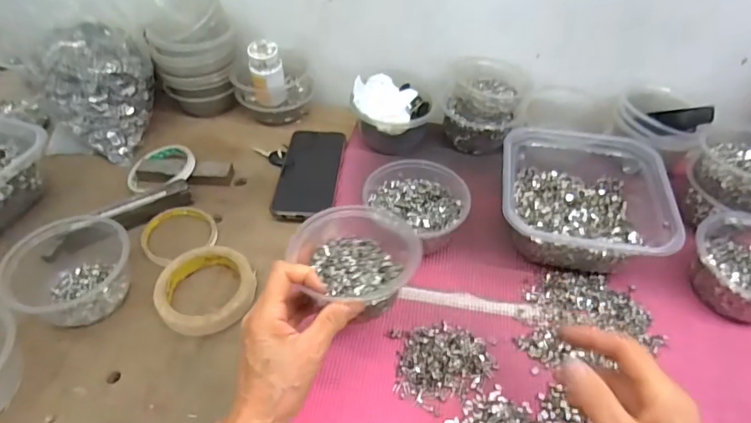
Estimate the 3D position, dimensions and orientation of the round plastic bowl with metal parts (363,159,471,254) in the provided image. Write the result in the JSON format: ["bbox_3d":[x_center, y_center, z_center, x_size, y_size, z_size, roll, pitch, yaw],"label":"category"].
[{"bbox_3d":[0.046,-0.003,0.542,0.114,0.059,0.108,29,53,26],"label":"round plastic bowl with metal parts"}]

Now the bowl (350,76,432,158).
[{"bbox_3d":[0.022,-0.128,0.649,0.101,0.075,0.087,3,46,5],"label":"bowl"}]

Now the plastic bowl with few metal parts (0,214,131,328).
[{"bbox_3d":[-0.318,0.055,0.492,0.118,0.061,0.110,1,46,-1],"label":"plastic bowl with few metal parts"}]

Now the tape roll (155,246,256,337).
[{"bbox_3d":[-0.174,0.079,0.499,0.099,0.020,0.101,1,46,-1],"label":"tape roll"}]

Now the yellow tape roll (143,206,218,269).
[{"bbox_3d":[-0.234,0.025,0.565,0.080,0.014,0.072,-22,51,-21],"label":"yellow tape roll"}]

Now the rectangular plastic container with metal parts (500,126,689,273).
[{"bbox_3d":[0.230,-0.021,0.548,0.169,0.076,0.188,8,47,9],"label":"rectangular plastic container with metal parts"}]

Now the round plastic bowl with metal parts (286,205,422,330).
[{"bbox_3d":[-0.017,0.045,0.433,0.108,0.055,0.106,0,49,0],"label":"round plastic bowl with metal parts"}]

